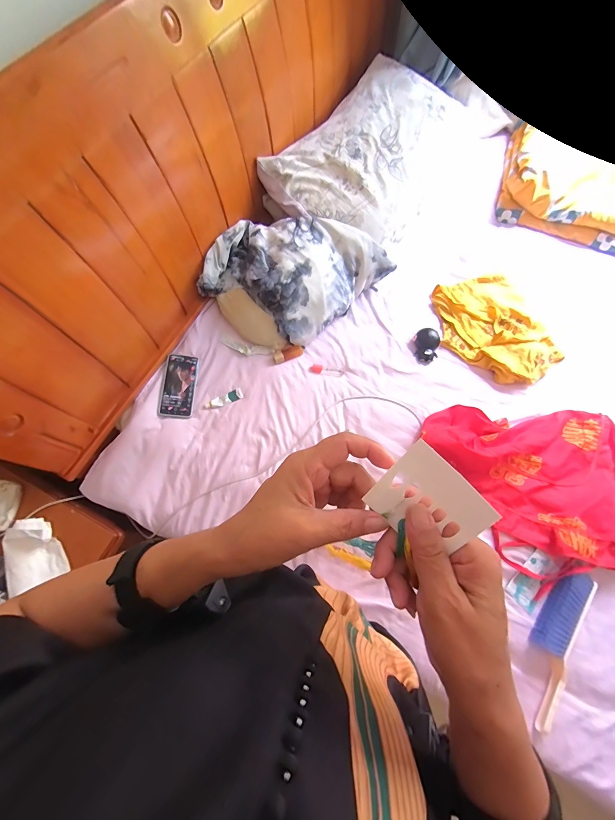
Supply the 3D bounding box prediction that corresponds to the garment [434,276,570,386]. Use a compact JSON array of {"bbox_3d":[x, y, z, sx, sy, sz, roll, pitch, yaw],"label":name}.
[{"bbox_3d":[0.513,-0.226,0.916,0.284,0.043,0.346,-21,73,-9],"label":"garment"}]

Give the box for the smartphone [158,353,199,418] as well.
[{"bbox_3d":[-0.320,-0.061,0.831,0.079,0.007,0.162,7,72,-17],"label":"smartphone"}]

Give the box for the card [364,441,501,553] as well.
[{"bbox_3d":[0.078,0.062,0.221,0.063,0.006,0.061,46,120,21],"label":"card"}]

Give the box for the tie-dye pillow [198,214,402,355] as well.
[{"bbox_3d":[-0.042,-0.366,0.894,0.319,0.130,0.407,43,75,12],"label":"tie-dye pillow"}]

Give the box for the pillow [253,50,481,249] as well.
[{"bbox_3d":[0.216,-0.748,0.969,0.388,0.108,0.649,32,73,9],"label":"pillow"}]

